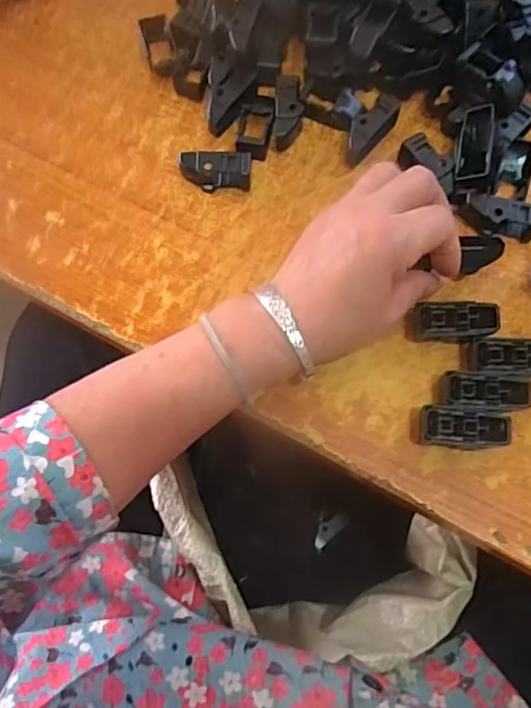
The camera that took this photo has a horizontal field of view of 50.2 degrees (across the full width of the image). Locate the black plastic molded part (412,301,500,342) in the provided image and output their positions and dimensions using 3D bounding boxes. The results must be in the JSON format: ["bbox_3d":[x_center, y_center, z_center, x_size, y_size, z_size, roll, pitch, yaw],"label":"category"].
[{"bbox_3d":[0.119,-0.019,0.356,0.049,0.016,0.025,-2,82,6],"label":"black plastic molded part"}]

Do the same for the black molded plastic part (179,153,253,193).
[{"bbox_3d":[-0.034,-0.123,0.386,0.048,0.023,0.018,3,73,1],"label":"black molded plastic part"}]

